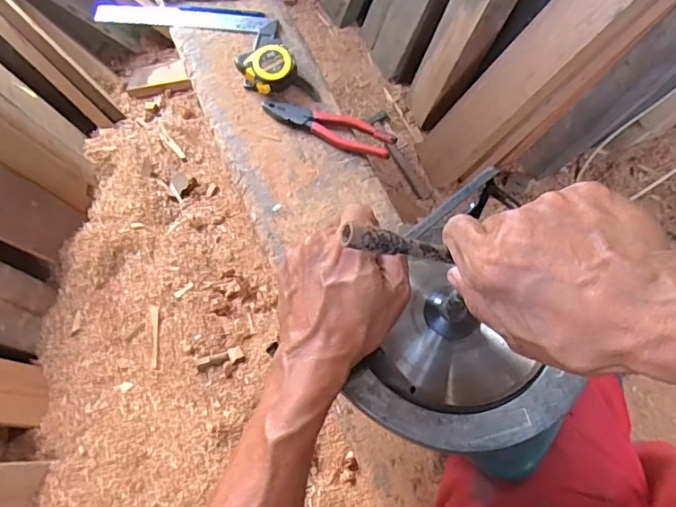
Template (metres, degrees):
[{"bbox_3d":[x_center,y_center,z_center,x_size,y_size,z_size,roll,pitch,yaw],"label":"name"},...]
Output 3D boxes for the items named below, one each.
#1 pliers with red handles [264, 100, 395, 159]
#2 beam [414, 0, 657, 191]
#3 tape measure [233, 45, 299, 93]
[{"bbox_3d":[-0.017,-0.177,0.714,0.193,0.023,0.046,20,71,7],"label":"pliers with red handles"},{"bbox_3d":[0.421,-0.389,1.146,0.072,0.685,0.162,-7,67,-32],"label":"beam"},{"bbox_3d":[-0.099,-0.262,0.737,0.074,0.048,0.060,-31,73,-11],"label":"tape measure"}]

